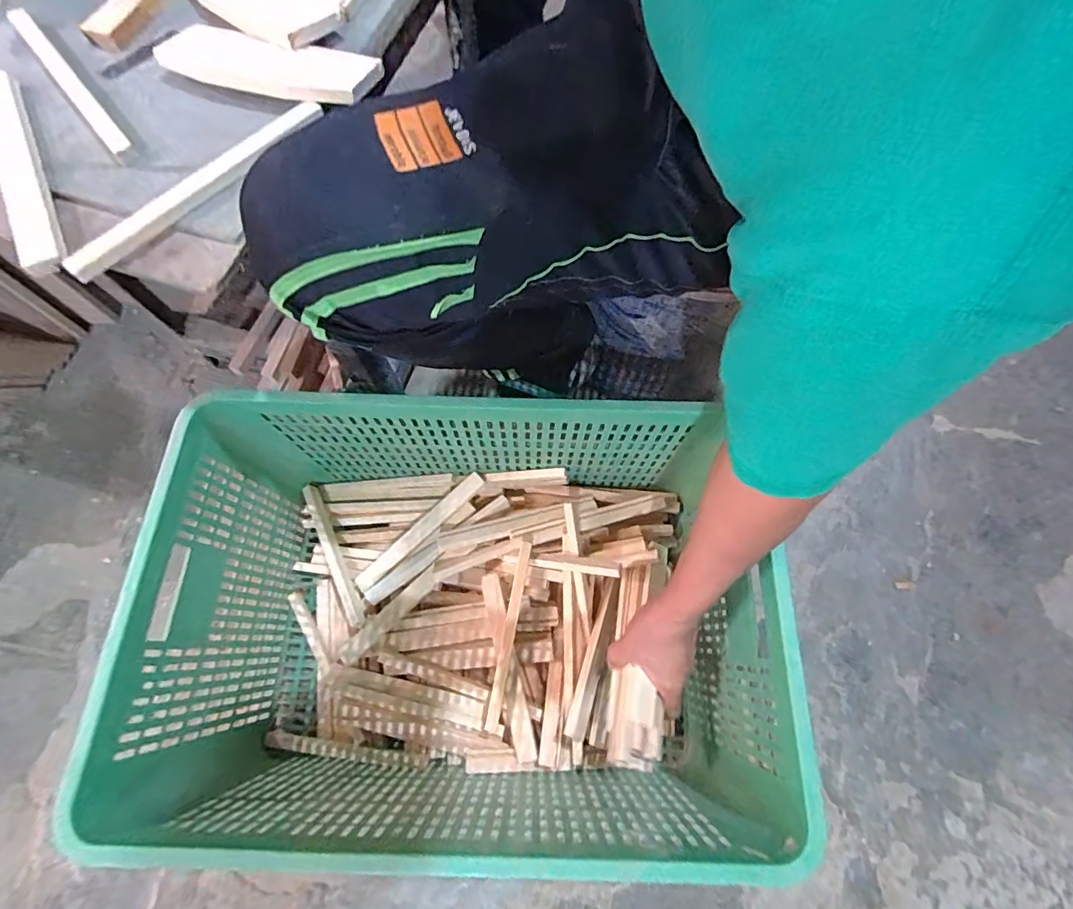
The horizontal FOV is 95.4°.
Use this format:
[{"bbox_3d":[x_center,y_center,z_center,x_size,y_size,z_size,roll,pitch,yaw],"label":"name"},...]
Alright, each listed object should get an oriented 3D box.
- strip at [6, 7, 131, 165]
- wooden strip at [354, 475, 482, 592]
[{"bbox_3d":[-0.405,-0.322,0.421,0.021,0.013,0.229,-38,73,-13],"label":"strip"},{"bbox_3d":[-0.164,0.108,0.688,0.222,0.008,0.033,-44,65,-5],"label":"wooden strip"}]

